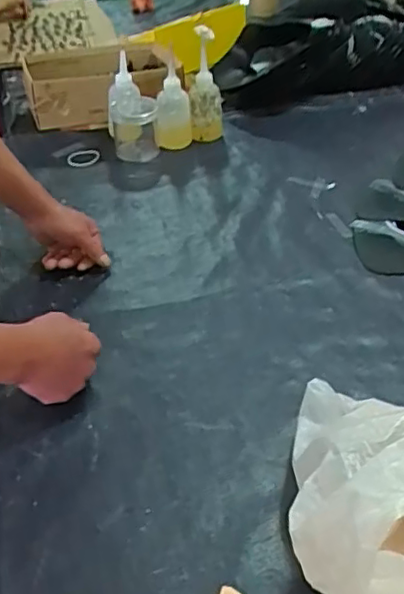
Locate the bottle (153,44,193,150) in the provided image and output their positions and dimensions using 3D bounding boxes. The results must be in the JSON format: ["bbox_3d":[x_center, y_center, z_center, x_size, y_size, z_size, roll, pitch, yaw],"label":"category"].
[{"bbox_3d":[-0.054,-0.347,1.099,0.067,0.151,0.059,-4,39,-4],"label":"bottle"}]

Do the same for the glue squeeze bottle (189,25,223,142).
[{"bbox_3d":[0.007,-0.376,1.094,0.048,0.205,0.070,5,39,8],"label":"glue squeeze bottle"}]

